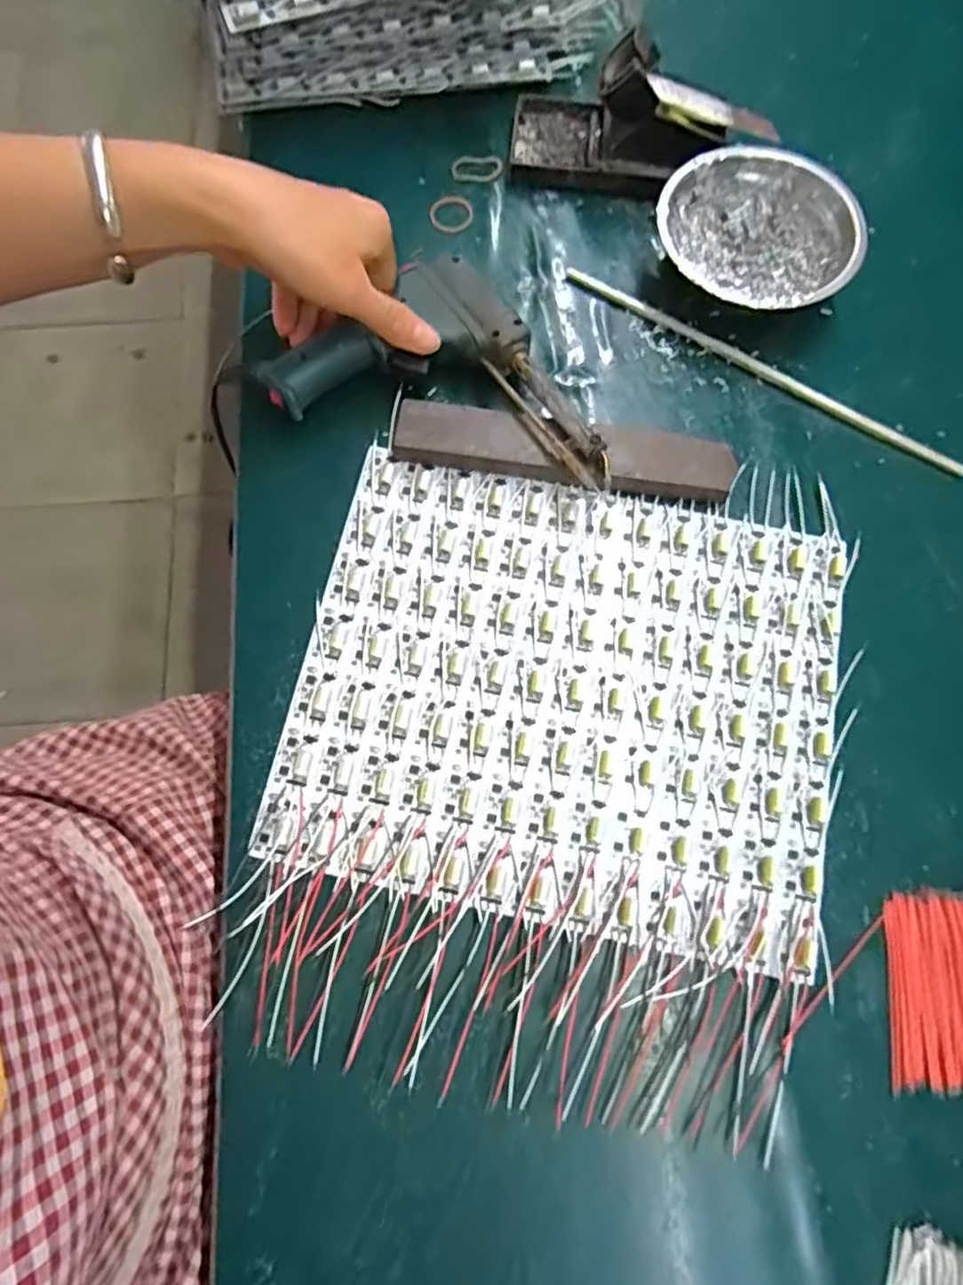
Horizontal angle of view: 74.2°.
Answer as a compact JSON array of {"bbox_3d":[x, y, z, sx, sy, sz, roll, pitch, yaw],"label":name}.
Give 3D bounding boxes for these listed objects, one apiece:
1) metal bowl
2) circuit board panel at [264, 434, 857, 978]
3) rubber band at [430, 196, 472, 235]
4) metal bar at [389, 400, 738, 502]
[{"bbox_3d":[0.182,-0.267,0.424,0.124,0.039,0.124,0,75,-1],"label":"metal bowl"},{"bbox_3d":[0.047,0.025,0.351,0.287,0.006,0.241,12,75,2],"label":"circuit board panel"},{"bbox_3d":[-0.021,-0.302,0.449,0.031,0.008,0.028,10,75,1],"label":"rubber band"},{"bbox_3d":[0.048,-0.116,0.383,0.200,0.018,0.036,7,74,1],"label":"metal bar"}]

